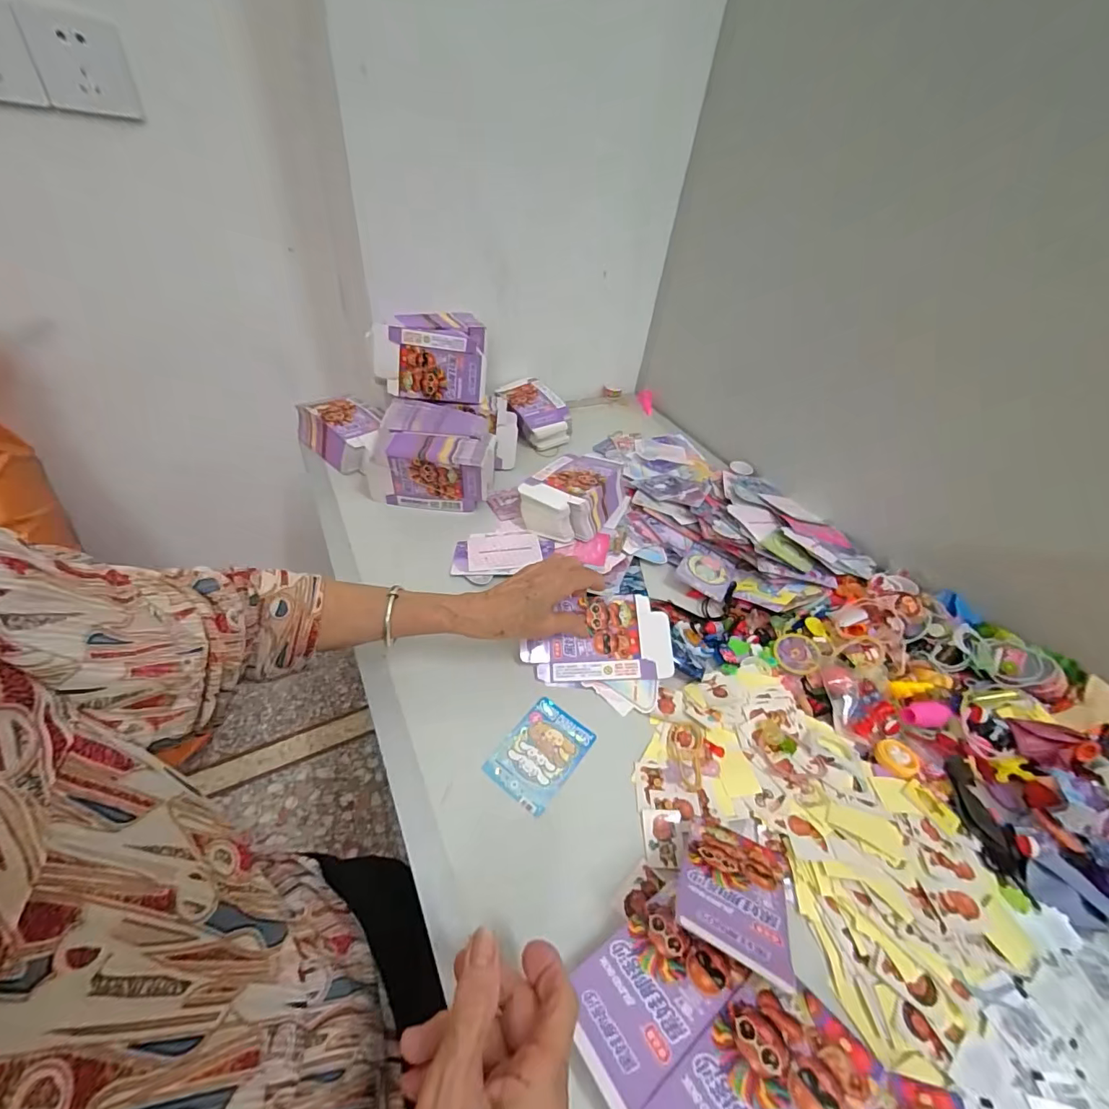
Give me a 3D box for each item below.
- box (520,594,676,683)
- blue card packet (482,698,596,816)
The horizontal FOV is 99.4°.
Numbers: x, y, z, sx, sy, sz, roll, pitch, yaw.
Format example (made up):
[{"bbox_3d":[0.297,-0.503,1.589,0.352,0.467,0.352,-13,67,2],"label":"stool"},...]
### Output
[{"bbox_3d":[0.042,0.084,0.472,0.144,0.006,0.084,-3,71,3],"label":"box"},{"bbox_3d":[-0.011,0.172,0.410,0.062,0.005,0.086,30,50,22],"label":"blue card packet"}]

